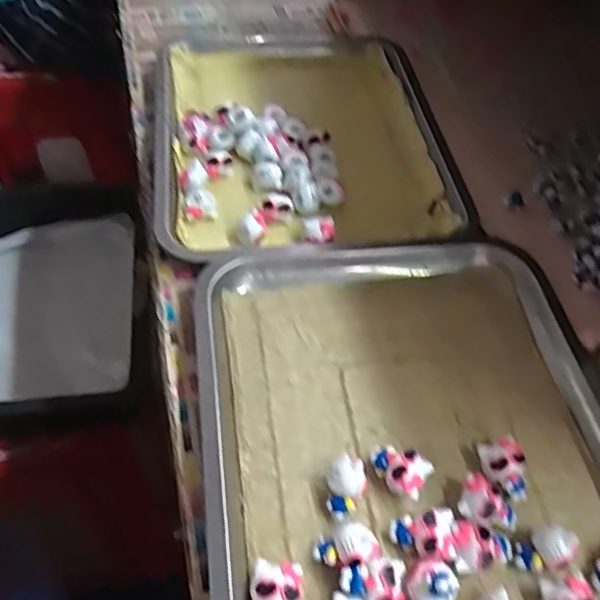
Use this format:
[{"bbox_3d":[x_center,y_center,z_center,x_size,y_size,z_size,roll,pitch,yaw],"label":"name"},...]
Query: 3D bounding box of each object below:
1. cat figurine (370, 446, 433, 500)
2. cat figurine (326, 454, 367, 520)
[{"bbox_3d":[0.059,0.102,0.347,0.034,0.024,0.024,27,55,15],"label":"cat figurine"},{"bbox_3d":[0.027,0.108,0.333,0.021,0.019,0.029,4,52,-2],"label":"cat figurine"}]

